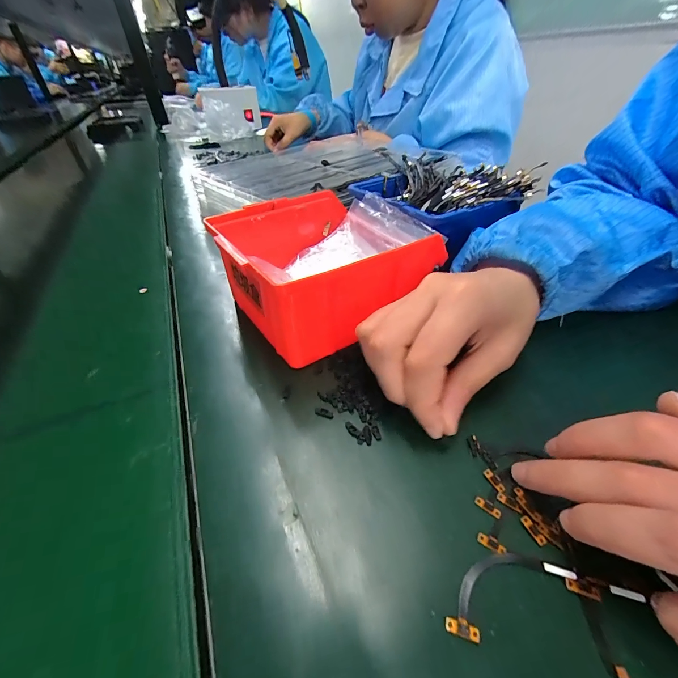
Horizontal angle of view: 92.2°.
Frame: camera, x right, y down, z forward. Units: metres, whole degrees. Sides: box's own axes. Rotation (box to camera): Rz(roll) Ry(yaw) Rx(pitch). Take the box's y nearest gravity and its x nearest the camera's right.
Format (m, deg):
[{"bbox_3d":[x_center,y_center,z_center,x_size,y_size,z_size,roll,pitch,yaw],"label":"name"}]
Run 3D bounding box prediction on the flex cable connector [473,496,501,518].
[{"bbox_3d":[0.065,0.074,0.143,0.011,0.004,0.005,28,64,31],"label":"flex cable connector"}]

